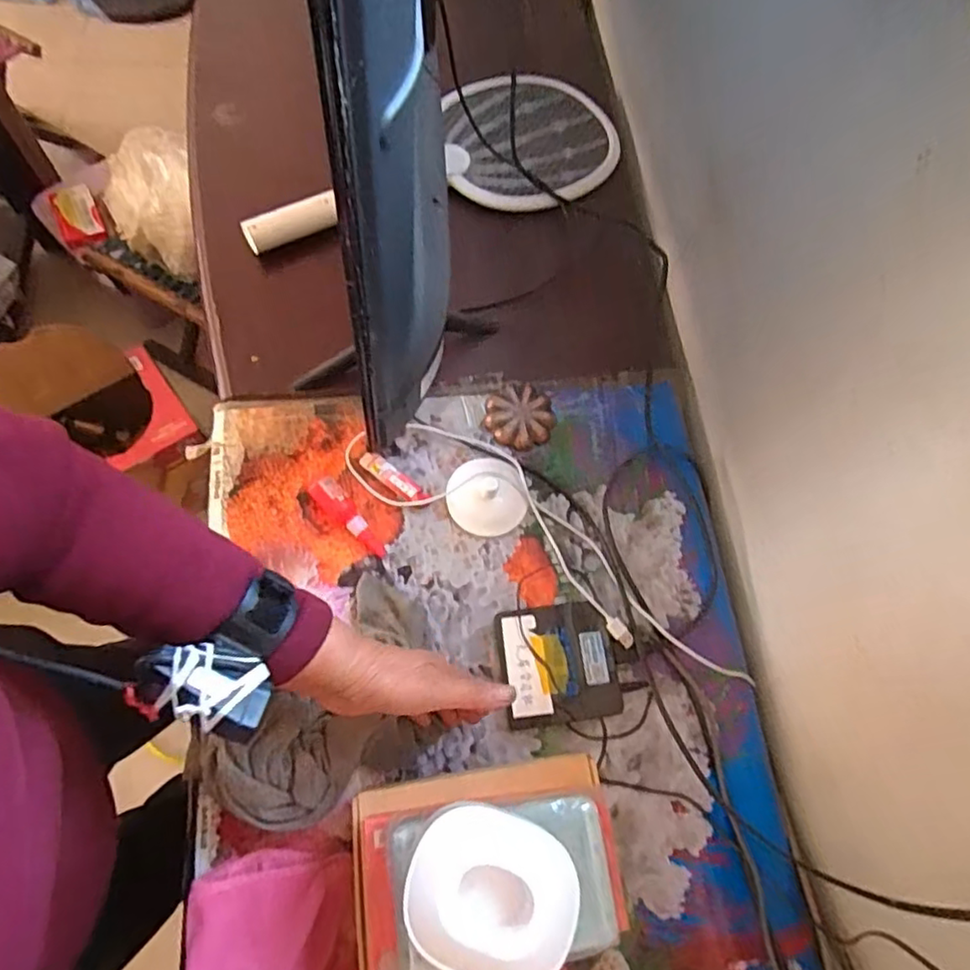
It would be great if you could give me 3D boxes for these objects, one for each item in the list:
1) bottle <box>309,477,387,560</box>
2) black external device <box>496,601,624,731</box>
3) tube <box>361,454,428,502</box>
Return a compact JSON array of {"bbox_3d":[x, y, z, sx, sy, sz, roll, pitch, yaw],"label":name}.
[{"bbox_3d":[-0.129,0.032,0.592,0.022,0.022,0.093,-43,94,-18],"label":"bottle"},{"bbox_3d":[0.065,0.161,0.556,0.096,0.028,0.100,-7,68,-6],"label":"black external device"},{"bbox_3d":[-0.090,-0.007,0.612,0.073,0.016,0.018,36,70,12],"label":"tube"}]

